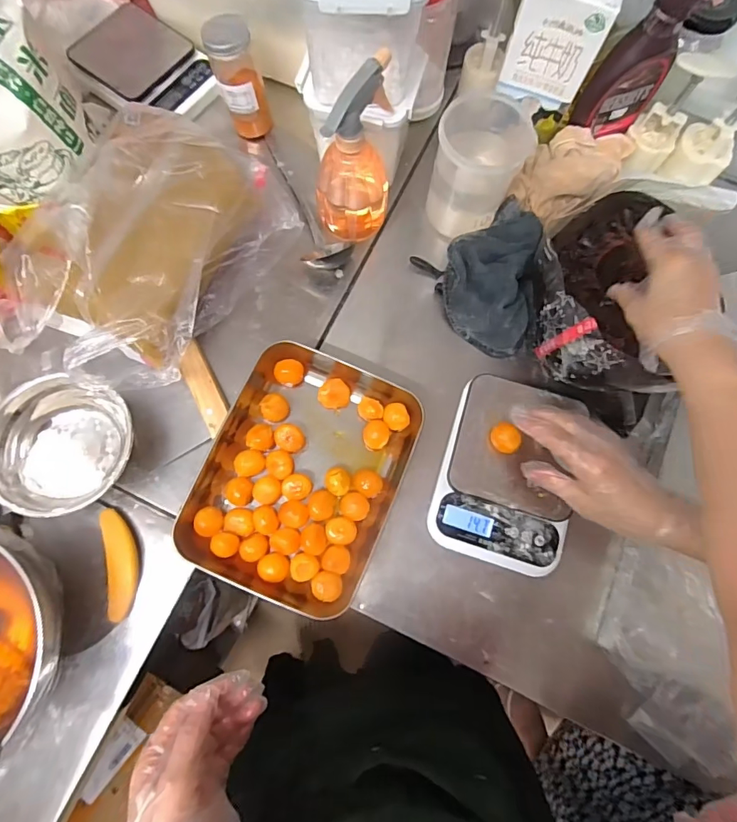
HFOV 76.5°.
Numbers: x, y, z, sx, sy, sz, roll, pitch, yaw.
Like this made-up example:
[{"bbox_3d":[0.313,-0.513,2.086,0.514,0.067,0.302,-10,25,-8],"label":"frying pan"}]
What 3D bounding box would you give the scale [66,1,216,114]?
[{"bbox_3d":[-0.283,-0.446,0.611,0.184,0.030,0.127,39,77,11],"label":"scale"}]

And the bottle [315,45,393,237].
[{"bbox_3d":[-0.017,-0.268,0.505,0.081,0.184,0.072,0,73,0],"label":"bottle"}]

